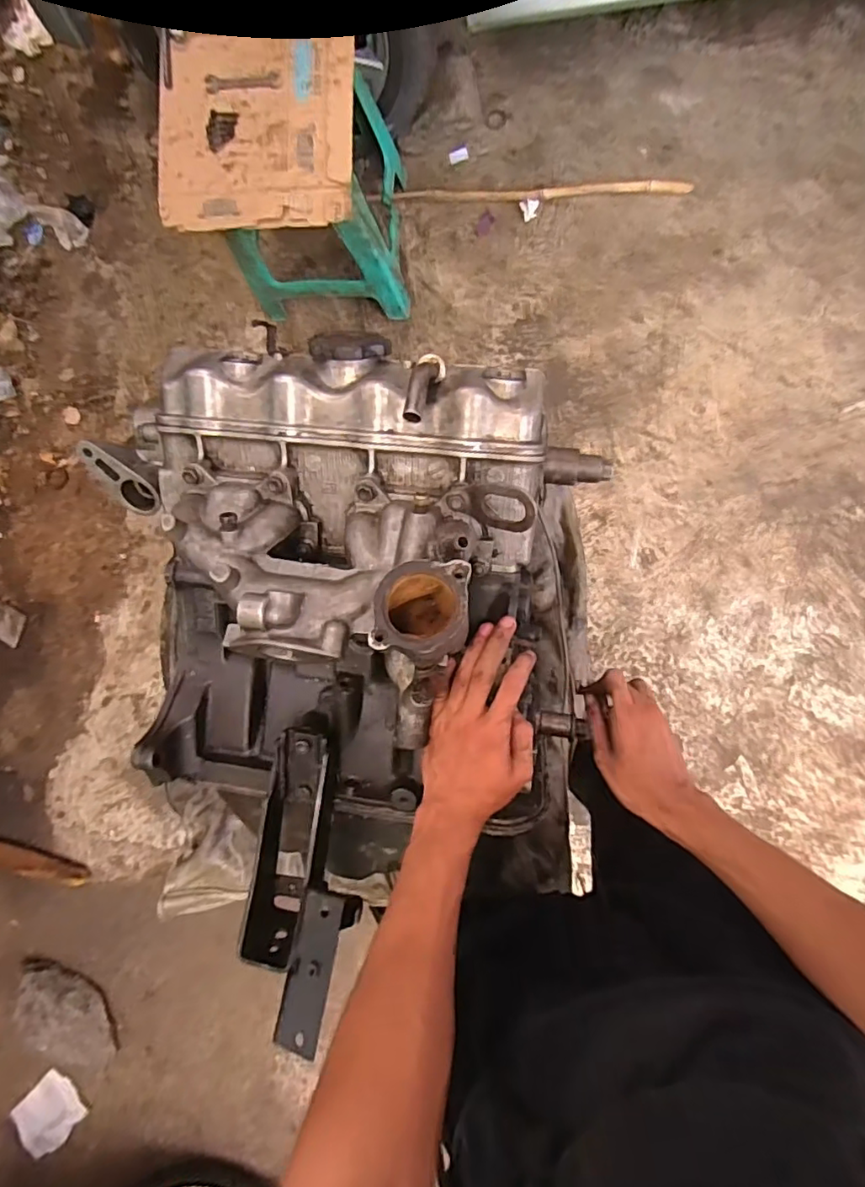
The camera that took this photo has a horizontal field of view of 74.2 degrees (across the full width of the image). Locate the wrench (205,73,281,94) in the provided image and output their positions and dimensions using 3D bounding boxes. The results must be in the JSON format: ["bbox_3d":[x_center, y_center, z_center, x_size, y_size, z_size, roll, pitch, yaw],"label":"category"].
[{"bbox_3d":[-0.275,-0.743,0.832,0.110,0.008,0.027,-1,90,6],"label":"wrench"}]

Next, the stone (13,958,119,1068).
[{"bbox_3d":[-0.838,0.958,1.306,0.142,0.114,0.280,-27,86,9],"label":"stone"}]

